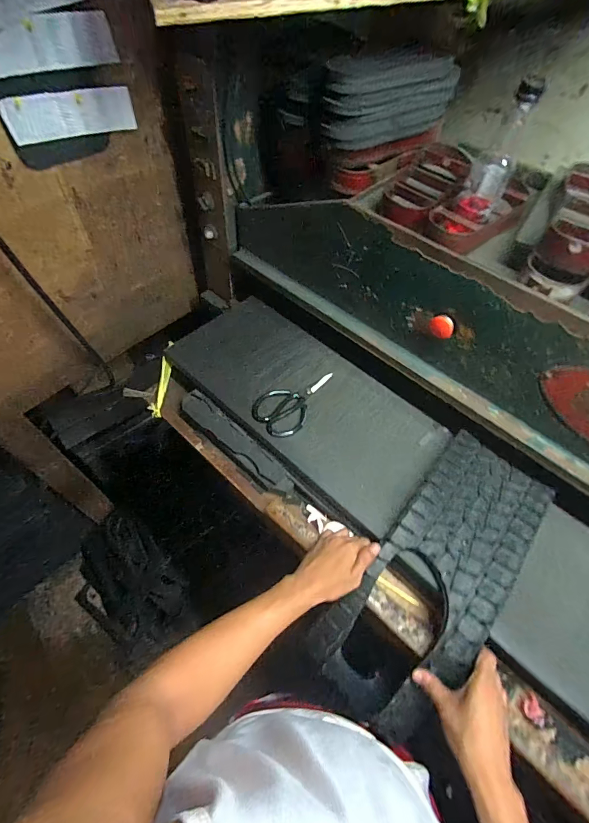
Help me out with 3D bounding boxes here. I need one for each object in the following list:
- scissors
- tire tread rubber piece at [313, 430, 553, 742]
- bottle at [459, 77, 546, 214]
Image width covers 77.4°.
[{"bbox_3d":[-0.010,-0.031,0.758,0.112,0.008,0.190,27,57,15],"label":"scissors"},{"bbox_3d":[0.237,0.232,0.577,0.186,0.047,0.436,36,70,20],"label":"tire tread rubber piece"},{"bbox_3d":[0.291,-0.370,0.523,0.058,0.158,0.048,27,57,15],"label":"bottle"}]

